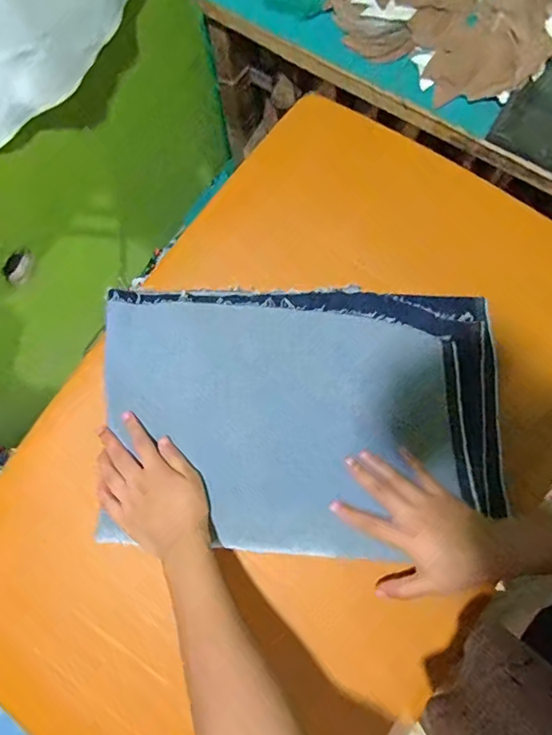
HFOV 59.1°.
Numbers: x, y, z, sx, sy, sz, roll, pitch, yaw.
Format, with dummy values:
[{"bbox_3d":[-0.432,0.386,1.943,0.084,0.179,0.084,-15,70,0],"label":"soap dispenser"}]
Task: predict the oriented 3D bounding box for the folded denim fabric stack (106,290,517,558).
[{"bbox_3d":[0.028,0.049,0.505,0.400,0.025,0.266,2,79,0],"label":"folded denim fabric stack"}]

